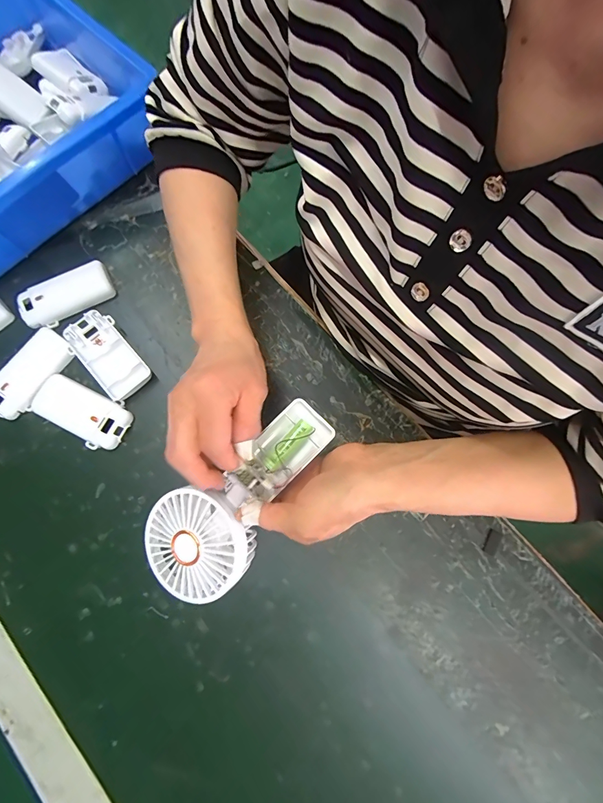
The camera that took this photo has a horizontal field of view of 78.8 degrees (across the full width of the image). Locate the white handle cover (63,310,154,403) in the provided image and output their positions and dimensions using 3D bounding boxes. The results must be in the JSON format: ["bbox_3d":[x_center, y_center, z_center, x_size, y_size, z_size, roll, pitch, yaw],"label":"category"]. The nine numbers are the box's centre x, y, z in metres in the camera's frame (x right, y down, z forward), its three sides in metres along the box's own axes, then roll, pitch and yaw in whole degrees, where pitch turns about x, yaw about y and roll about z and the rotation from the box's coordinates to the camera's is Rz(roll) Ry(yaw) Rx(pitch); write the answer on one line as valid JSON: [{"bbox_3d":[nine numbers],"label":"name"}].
[{"bbox_3d":[-0.190,-0.046,0.360,0.046,0.012,0.093,-38,81,-8],"label":"white handle cover"}]

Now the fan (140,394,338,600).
[{"bbox_3d":[-0.050,0.074,0.283,0.081,0.036,0.178,43,86,8],"label":"fan"}]

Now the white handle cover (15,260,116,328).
[{"bbox_3d":[-0.238,-0.108,0.370,0.090,0.011,0.041,-30,80,-7],"label":"white handle cover"}]

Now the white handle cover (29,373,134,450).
[{"bbox_3d":[-0.210,0.009,0.347,0.095,0.015,0.047,30,79,6],"label":"white handle cover"}]

